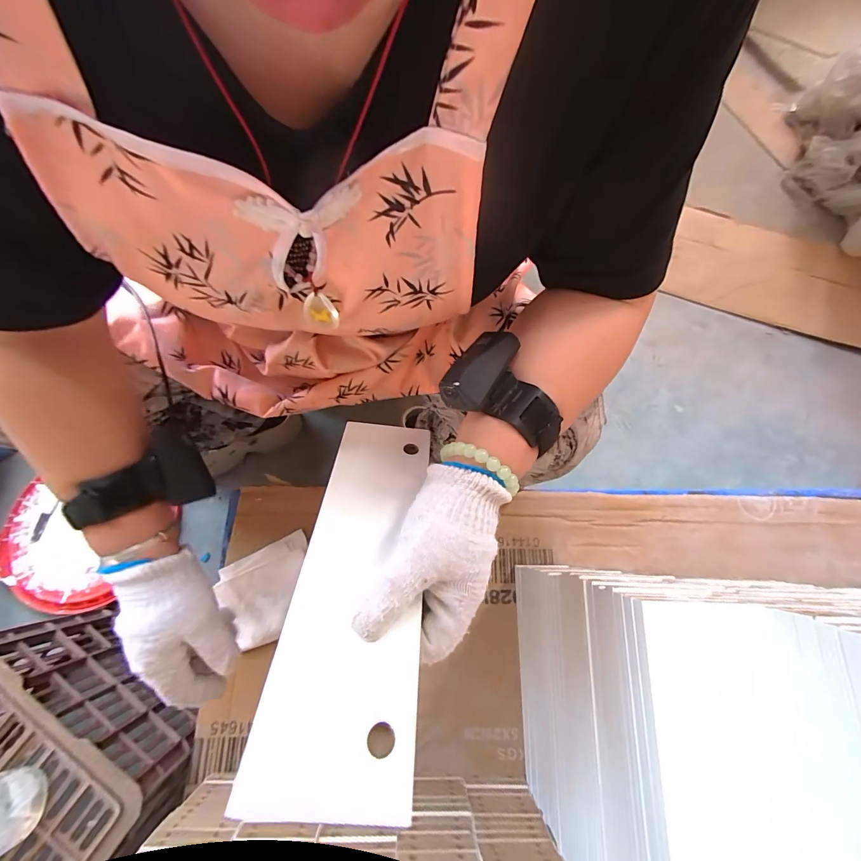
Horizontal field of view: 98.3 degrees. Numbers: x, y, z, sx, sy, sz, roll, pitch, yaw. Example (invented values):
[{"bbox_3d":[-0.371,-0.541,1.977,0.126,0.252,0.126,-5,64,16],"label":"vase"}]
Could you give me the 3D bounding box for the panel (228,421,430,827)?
[{"bbox_3d":[-0.046,0.086,0.265,0.081,0.007,0.264,3,42,0],"label":"panel"}]

